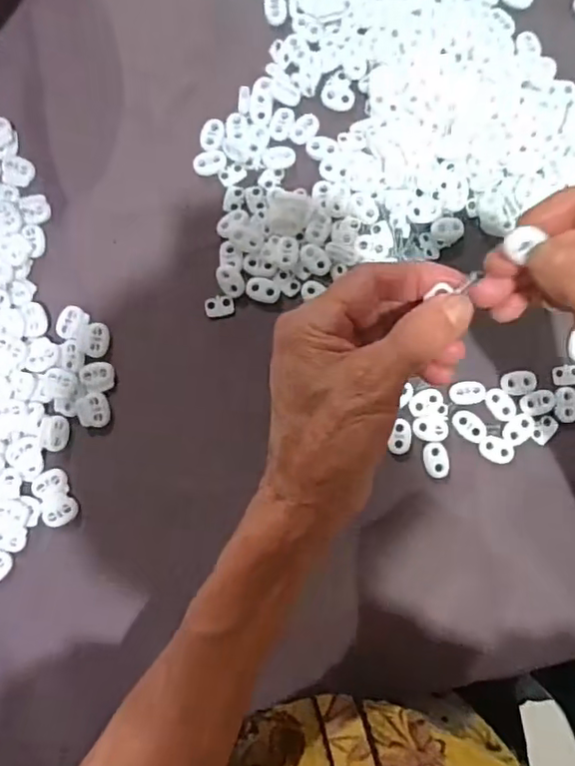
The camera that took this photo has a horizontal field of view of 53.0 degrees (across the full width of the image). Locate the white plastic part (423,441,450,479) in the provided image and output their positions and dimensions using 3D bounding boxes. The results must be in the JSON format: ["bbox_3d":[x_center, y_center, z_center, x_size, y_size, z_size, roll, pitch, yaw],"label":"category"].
[{"bbox_3d":[0.095,0.049,0.366,0.015,0.004,0.023,-7,86,0],"label":"white plastic part"}]

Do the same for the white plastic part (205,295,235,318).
[{"bbox_3d":[-0.045,-0.050,0.378,0.019,0.004,0.013,-14,86,-1],"label":"white plastic part"}]

